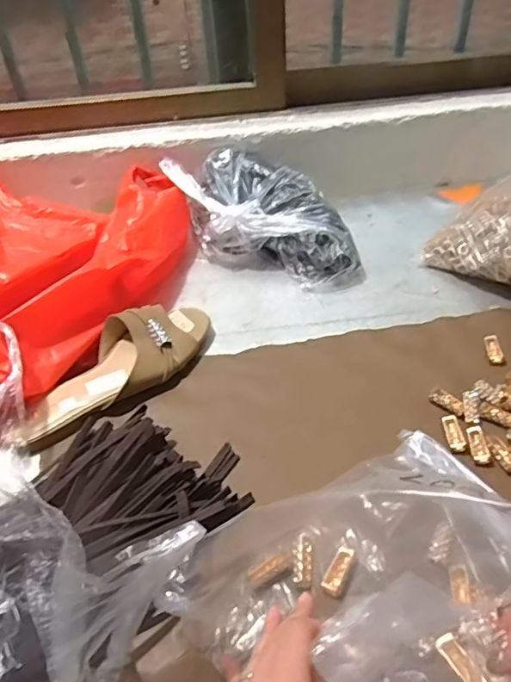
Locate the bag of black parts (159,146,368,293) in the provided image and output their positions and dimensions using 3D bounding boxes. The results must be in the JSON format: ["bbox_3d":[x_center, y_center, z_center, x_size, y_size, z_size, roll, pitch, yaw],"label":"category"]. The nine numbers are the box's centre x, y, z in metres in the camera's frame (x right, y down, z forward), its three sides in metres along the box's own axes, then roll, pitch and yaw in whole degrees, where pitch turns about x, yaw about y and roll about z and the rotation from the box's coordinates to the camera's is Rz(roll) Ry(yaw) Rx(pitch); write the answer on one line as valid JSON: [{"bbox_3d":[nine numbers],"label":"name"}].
[{"bbox_3d":[0.008,-0.165,0.719,0.167,0.084,0.269,-24,45,-20],"label":"bag of black parts"}]

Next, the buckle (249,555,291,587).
[{"bbox_3d":[0.010,0.172,0.401,0.032,0.005,0.014,-20,44,-17],"label":"buckle"}]

